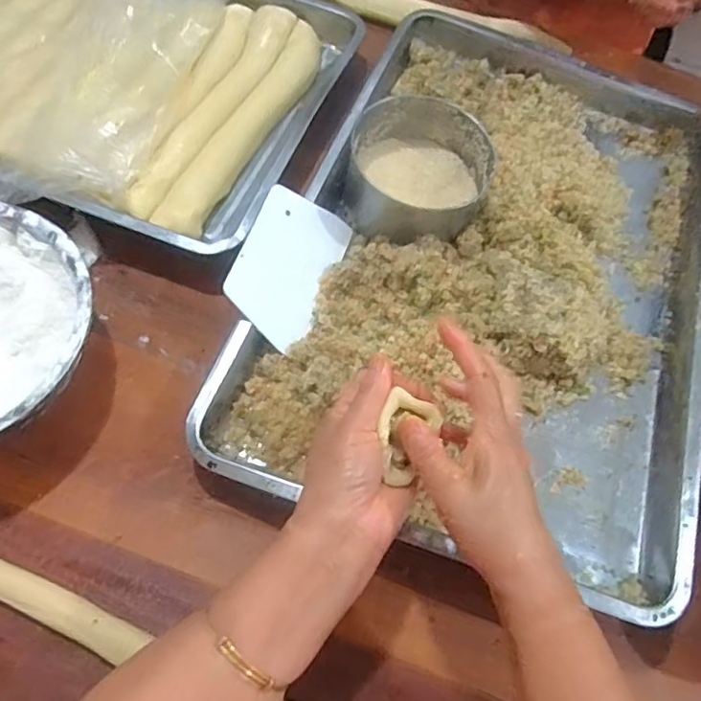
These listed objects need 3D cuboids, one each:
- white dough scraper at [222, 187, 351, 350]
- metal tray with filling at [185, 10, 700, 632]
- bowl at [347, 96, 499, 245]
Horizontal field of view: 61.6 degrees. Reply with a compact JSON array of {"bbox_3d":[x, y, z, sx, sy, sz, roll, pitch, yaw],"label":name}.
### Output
[{"bbox_3d":[-0.057,-0.079,0.541,0.093,0.007,0.143,35,66,-33],"label":"white dough scraper"},{"bbox_3d":[0.148,-0.105,0.571,0.398,0.053,0.606,20,63,6],"label":"metal tray with filling"},{"bbox_3d":[0.063,-0.175,0.583,0.132,0.069,0.135,1,65,-2],"label":"bowl"}]

